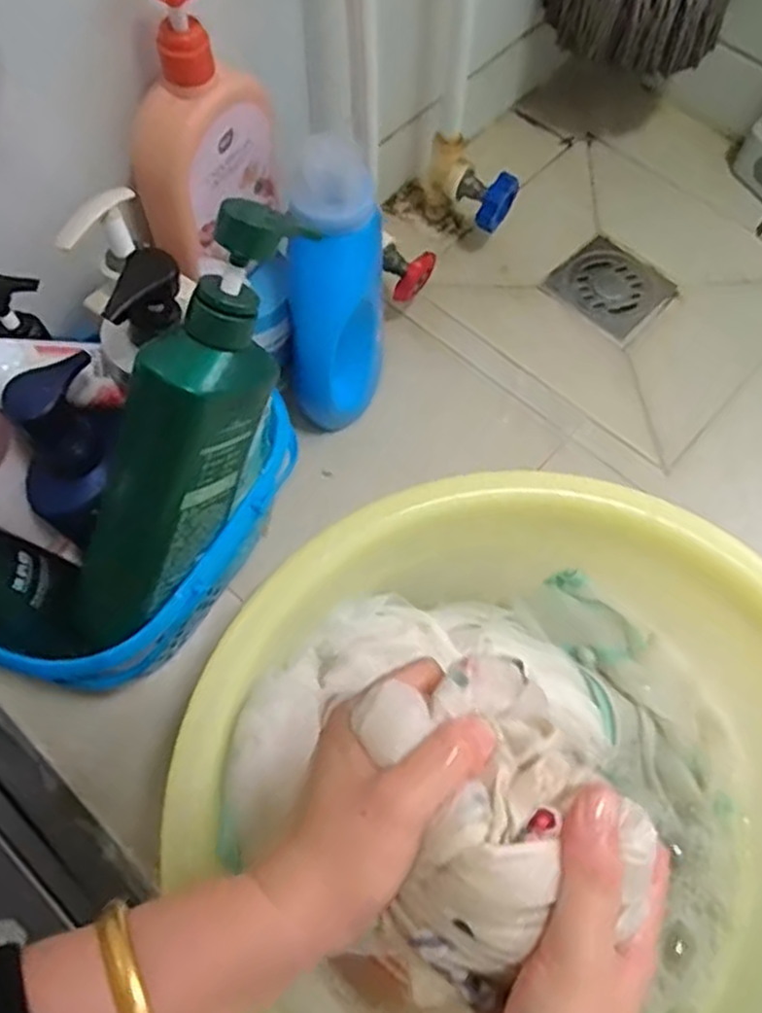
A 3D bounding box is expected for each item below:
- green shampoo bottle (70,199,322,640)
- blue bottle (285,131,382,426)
[{"bbox_3d":[-0.111,-0.039,0.440,0.058,0.266,0.060,35,27,14],"label":"green shampoo bottle"},{"bbox_3d":[-0.034,-0.146,0.593,0.069,0.231,0.093,-1,64,-2],"label":"blue bottle"}]

